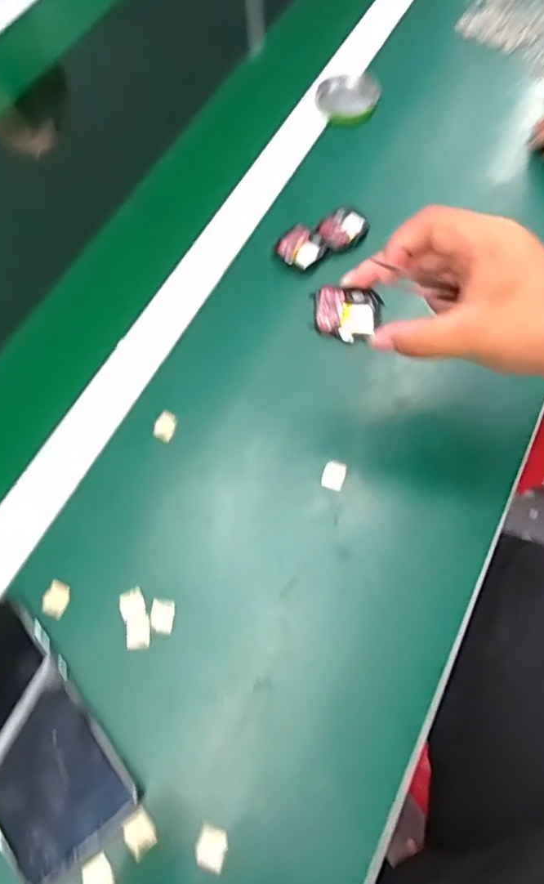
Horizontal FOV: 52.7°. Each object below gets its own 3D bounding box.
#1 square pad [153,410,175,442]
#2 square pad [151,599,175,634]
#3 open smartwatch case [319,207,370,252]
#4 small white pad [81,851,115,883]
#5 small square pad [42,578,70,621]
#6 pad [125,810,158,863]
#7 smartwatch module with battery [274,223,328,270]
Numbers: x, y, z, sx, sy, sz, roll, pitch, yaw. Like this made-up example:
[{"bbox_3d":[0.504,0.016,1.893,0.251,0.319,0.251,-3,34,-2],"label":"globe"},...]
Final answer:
[{"bbox_3d":[-0.086,-0.013,0.448,0.015,0.009,0.026,12,67,8],"label":"square pad"},{"bbox_3d":[-0.077,0.122,0.384,0.016,0.004,0.024,0,66,3],"label":"square pad"},{"bbox_3d":[0.067,-0.200,0.518,0.046,0.015,0.038,-23,67,-8],"label":"open smartwatch case"},{"bbox_3d":[-0.103,0.259,0.326,0.016,0.009,0.023,-30,68,-10],"label":"small white pad"},{"bbox_3d":[-0.152,0.111,0.387,0.019,0.004,0.023,21,68,12],"label":"small square pad"},{"bbox_3d":[-0.080,0.237,0.332,0.016,0.004,0.021,-36,69,-13],"label":"pad"},{"bbox_3d":[0.027,-0.178,0.506,0.034,0.019,0.039,39,69,16],"label":"smartwatch module with battery"}]

